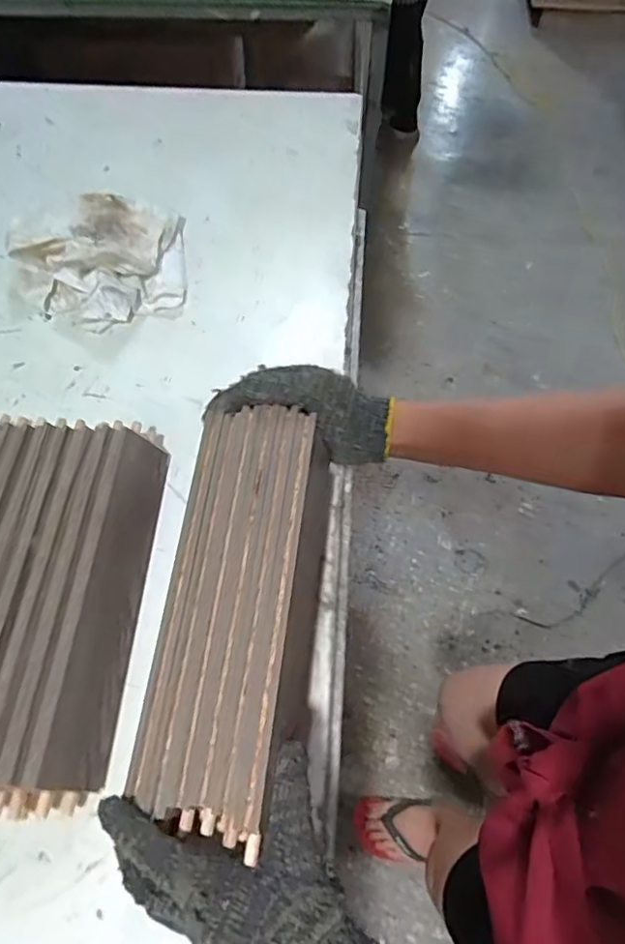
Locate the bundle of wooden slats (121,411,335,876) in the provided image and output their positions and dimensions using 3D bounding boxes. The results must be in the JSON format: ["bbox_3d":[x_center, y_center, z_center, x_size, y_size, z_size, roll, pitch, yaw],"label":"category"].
[{"bbox_3d":[-0.051,0.087,0.402,0.112,0.041,0.286,4,63,4],"label":"bundle of wooden slats"}]

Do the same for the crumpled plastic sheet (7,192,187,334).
[{"bbox_3d":[-0.254,-0.262,0.656,0.191,0.070,0.184,-7,59,-5],"label":"crumpled plastic sheet"}]

